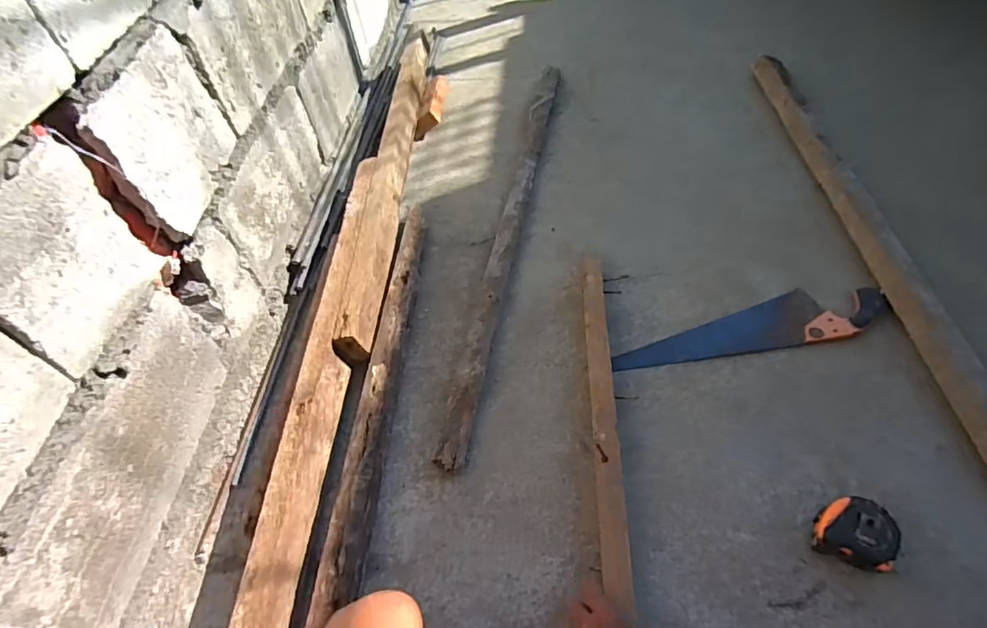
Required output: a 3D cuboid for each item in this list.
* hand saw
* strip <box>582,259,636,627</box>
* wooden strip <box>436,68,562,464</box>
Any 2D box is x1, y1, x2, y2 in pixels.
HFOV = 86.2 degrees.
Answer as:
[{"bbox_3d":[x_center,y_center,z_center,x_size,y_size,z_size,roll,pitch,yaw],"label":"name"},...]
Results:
[{"bbox_3d":[0.421,0.020,0.875,0.447,0.018,0.103,-8,51,-1],"label":"hand saw"},{"bbox_3d":[0.149,0.288,0.652,0.038,0.036,0.927,0,51,5],"label":"strip"},{"bbox_3d":[0.041,-0.204,1.070,0.053,0.046,1.088,7,52,11],"label":"wooden strip"}]

